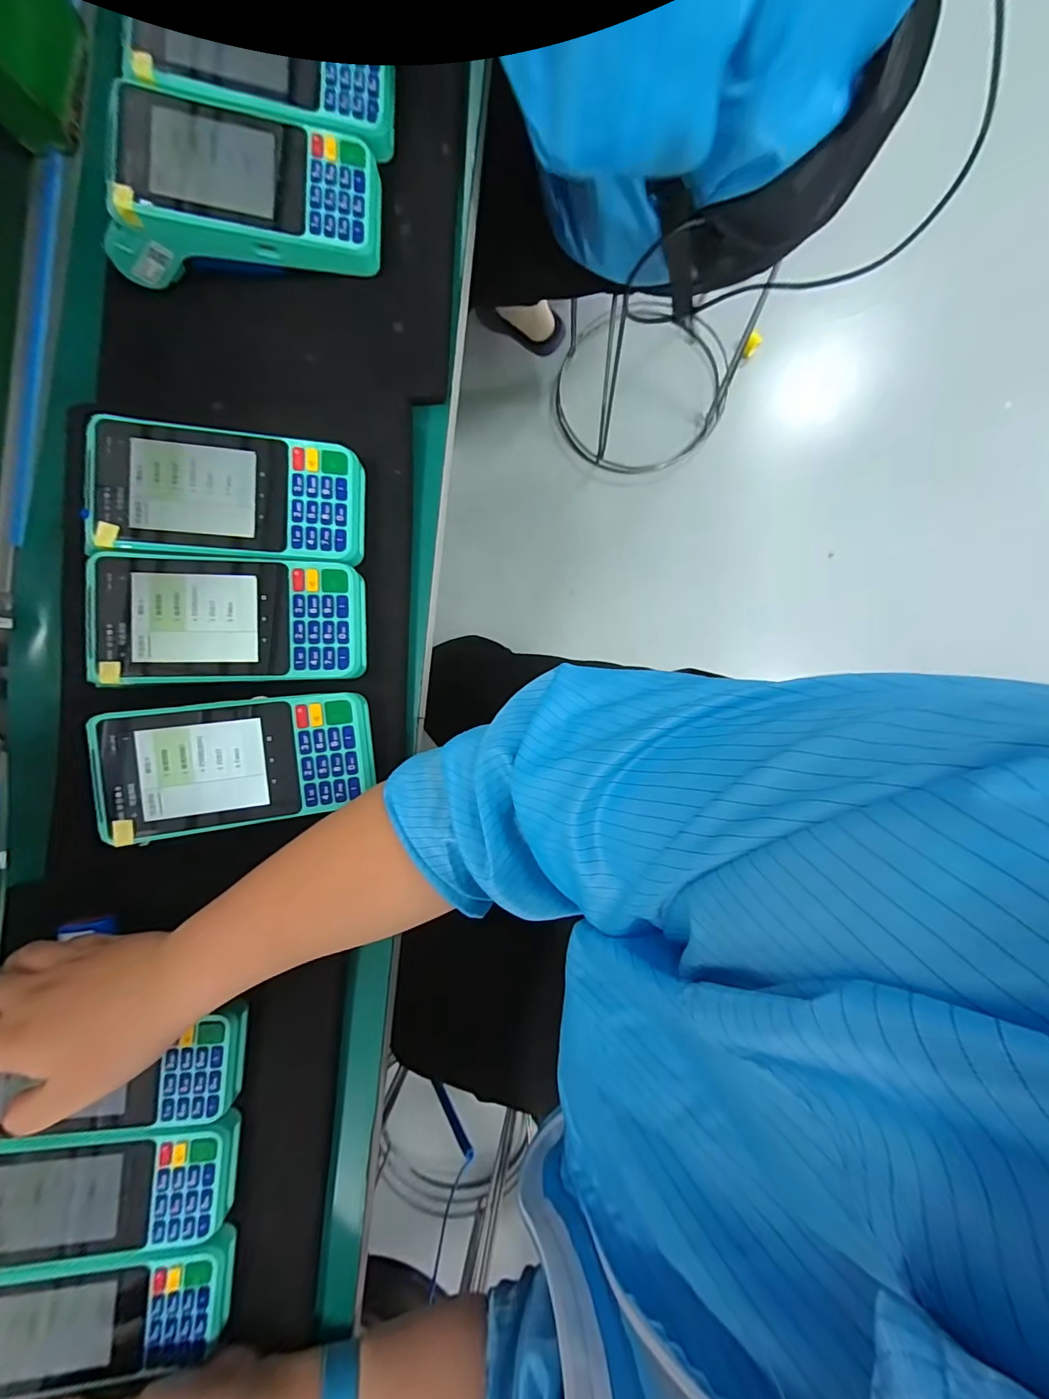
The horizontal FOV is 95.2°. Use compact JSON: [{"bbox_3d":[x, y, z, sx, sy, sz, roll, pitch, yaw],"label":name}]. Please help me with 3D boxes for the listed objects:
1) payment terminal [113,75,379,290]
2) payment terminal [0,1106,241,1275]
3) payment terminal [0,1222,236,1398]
[{"bbox_3d":[-0.180,-0.315,0.298,0.167,0.059,0.079,2,90,6],"label":"payment terminal"},{"bbox_3d":[-0.264,0.302,0.300,0.144,0.058,0.081,-2,90,6],"label":"payment terminal"},{"bbox_3d":[-0.261,0.378,0.294,0.142,0.016,0.070,1,90,-13],"label":"payment terminal"}]

